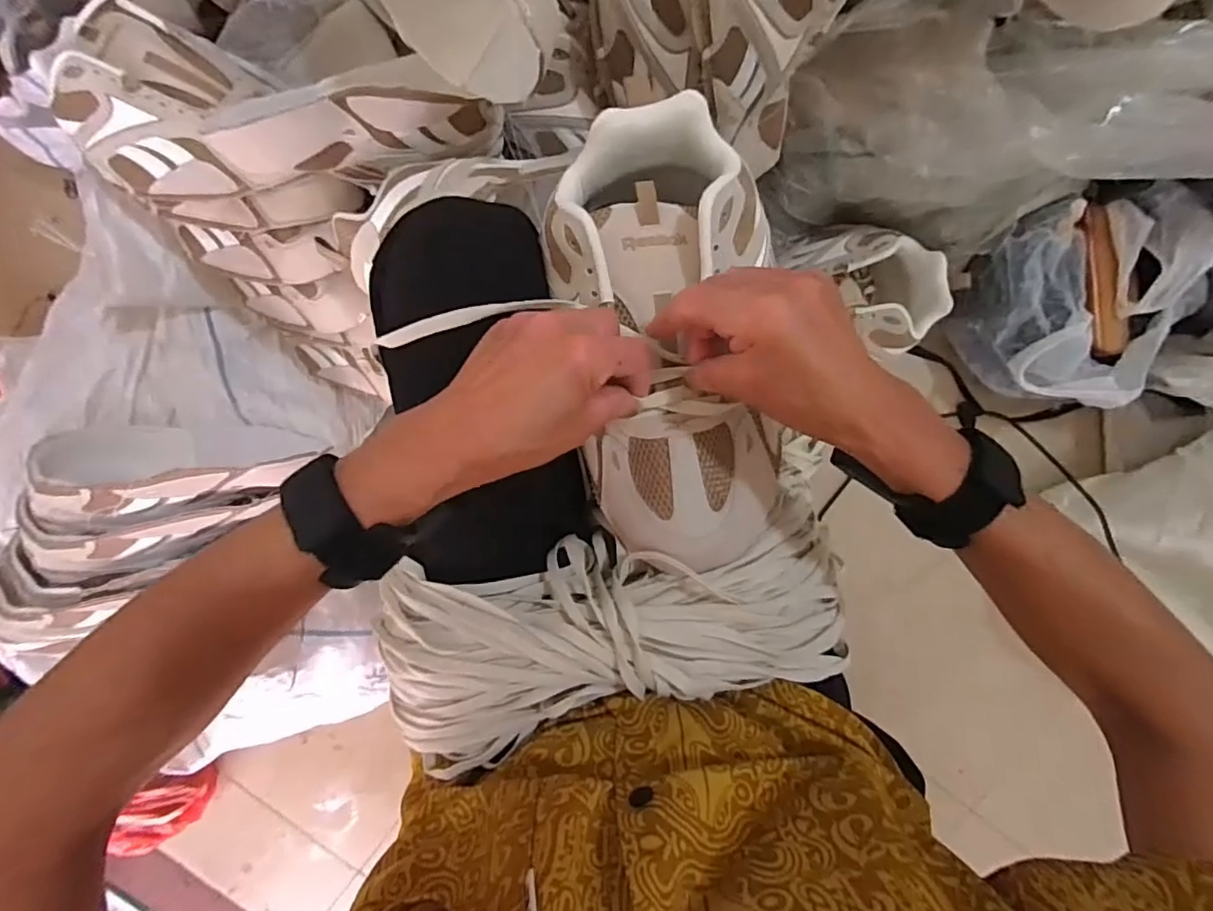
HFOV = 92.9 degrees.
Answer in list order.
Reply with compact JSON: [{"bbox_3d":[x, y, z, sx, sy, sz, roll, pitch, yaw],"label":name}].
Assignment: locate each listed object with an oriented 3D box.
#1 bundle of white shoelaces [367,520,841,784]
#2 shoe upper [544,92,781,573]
[{"bbox_3d":[0.009,0.113,0.355,0.285,0.060,0.118,-10,96,2],"label":"bundle of white shoelaces"},{"bbox_3d":[0.040,-0.068,0.343,0.120,0.076,0.261,-7,93,2],"label":"shoe upper"}]

